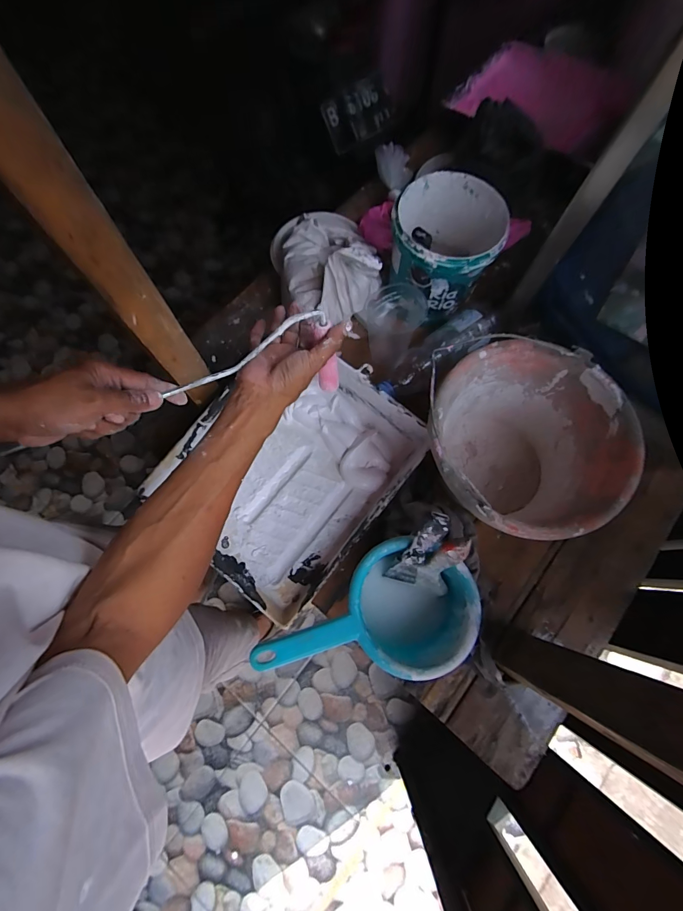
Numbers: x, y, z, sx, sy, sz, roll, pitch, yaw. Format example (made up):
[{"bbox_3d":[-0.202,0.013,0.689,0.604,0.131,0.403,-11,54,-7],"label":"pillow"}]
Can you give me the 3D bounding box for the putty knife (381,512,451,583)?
[{"bbox_3d":[0.088,0.114,0.430,0.035,0.160,0.015,24,52,8],"label":"putty knife"}]

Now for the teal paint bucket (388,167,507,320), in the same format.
[{"bbox_3d":[0.159,-0.330,0.591,0.154,0.144,0.168,0,73,0],"label":"teal paint bucket"}]

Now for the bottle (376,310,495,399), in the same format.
[{"bbox_3d":[0.150,-0.161,0.593,0.232,0.050,0.066,-36,76,-11],"label":"bottle"}]

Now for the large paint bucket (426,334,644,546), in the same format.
[{"bbox_3d":[0.228,-0.005,0.509,0.239,0.170,0.236,0,73,0],"label":"large paint bucket"}]

